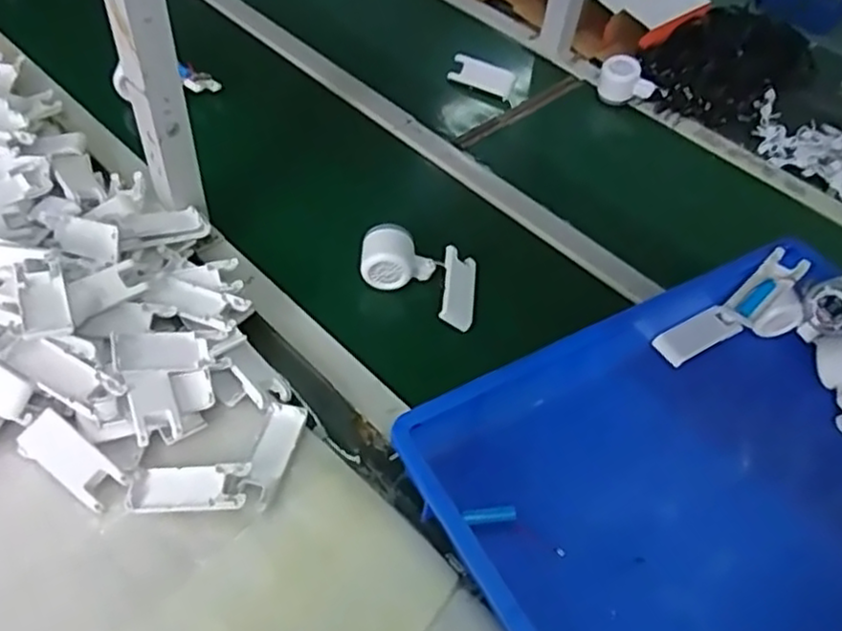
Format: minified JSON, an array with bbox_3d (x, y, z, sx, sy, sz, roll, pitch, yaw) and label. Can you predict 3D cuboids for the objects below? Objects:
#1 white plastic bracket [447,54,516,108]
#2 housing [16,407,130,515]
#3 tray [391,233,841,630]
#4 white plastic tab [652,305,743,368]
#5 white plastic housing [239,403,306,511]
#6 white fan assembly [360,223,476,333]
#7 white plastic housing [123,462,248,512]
[{"bbox_3d":[0.098,-0.369,1.078,0.105,0.047,0.022,19,50,-7],"label":"white plastic bracket"},{"bbox_3d":[-0.302,0.126,0.603,0.102,0.009,0.043,32,69,9],"label":"housing"},{"bbox_3d":[0.292,0.144,0.632,0.529,0.068,0.357,-23,57,-23],"label":"tray"},{"bbox_3d":[0.303,0.022,0.763,0.101,0.021,0.037,-24,57,-23],"label":"white plastic tab"},{"bbox_3d":[-0.134,0.124,0.626,0.033,0.014,0.103,12,51,3],"label":"white plastic housing"},{"bbox_3d":[-0.002,-0.047,0.771,0.129,0.056,0.094,7,50,-1],"label":"white fan assembly"},{"bbox_3d":[-0.201,0.148,0.598,0.101,0.019,0.039,3,51,-4],"label":"white plastic housing"}]

